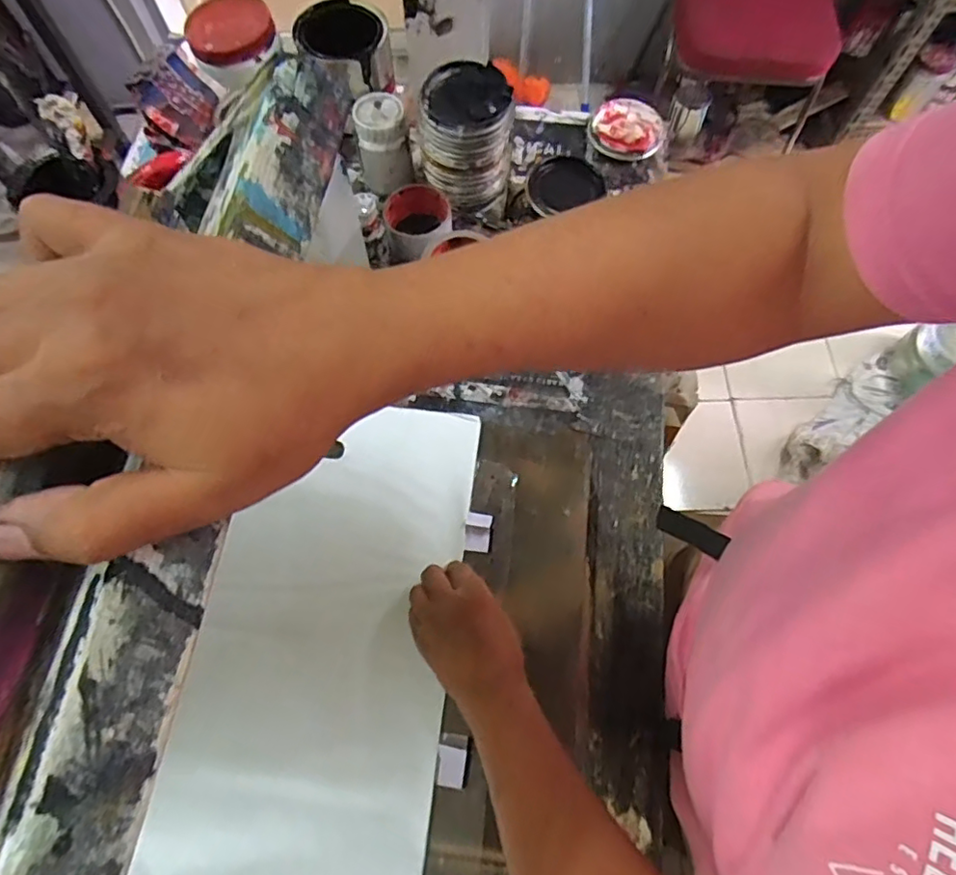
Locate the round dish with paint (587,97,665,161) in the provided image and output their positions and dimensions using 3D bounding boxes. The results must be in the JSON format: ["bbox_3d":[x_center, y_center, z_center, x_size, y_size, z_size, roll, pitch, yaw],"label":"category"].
[{"bbox_3d":[0.209,-0.435,0.824,0.105,0.019,0.095,6,68,2],"label":"round dish with paint"}]

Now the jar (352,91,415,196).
[{"bbox_3d":[-0.118,-0.359,0.735,0.059,0.110,0.064,0,68,0],"label":"jar"}]

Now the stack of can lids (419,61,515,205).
[{"bbox_3d":[-0.013,-0.361,0.702,0.101,0.122,0.103,-1,68,-1],"label":"stack of can lids"}]

